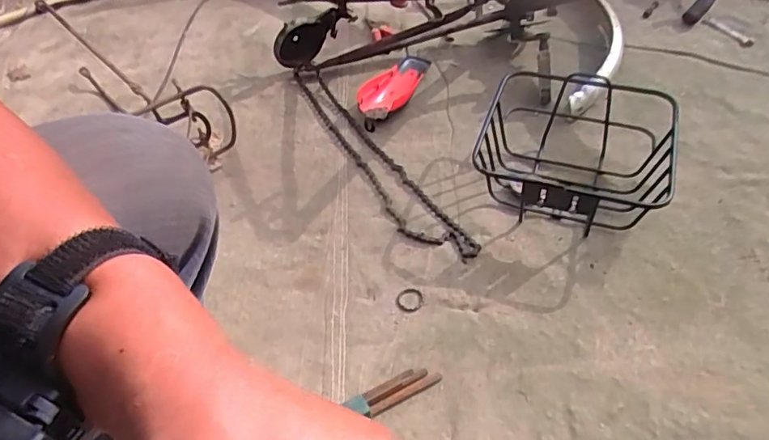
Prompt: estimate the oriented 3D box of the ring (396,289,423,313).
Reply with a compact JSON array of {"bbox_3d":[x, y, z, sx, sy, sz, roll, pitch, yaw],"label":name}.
[{"bbox_3d":[0.035,0.111,0.785,0.037,0.004,0.038,5,50,8],"label":"ring"}]

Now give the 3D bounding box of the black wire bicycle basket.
[{"bbox_3d":[0.277,-0.107,0.832,0.261,0.140,0.243,12,52,14],"label":"black wire bicycle basket"}]

